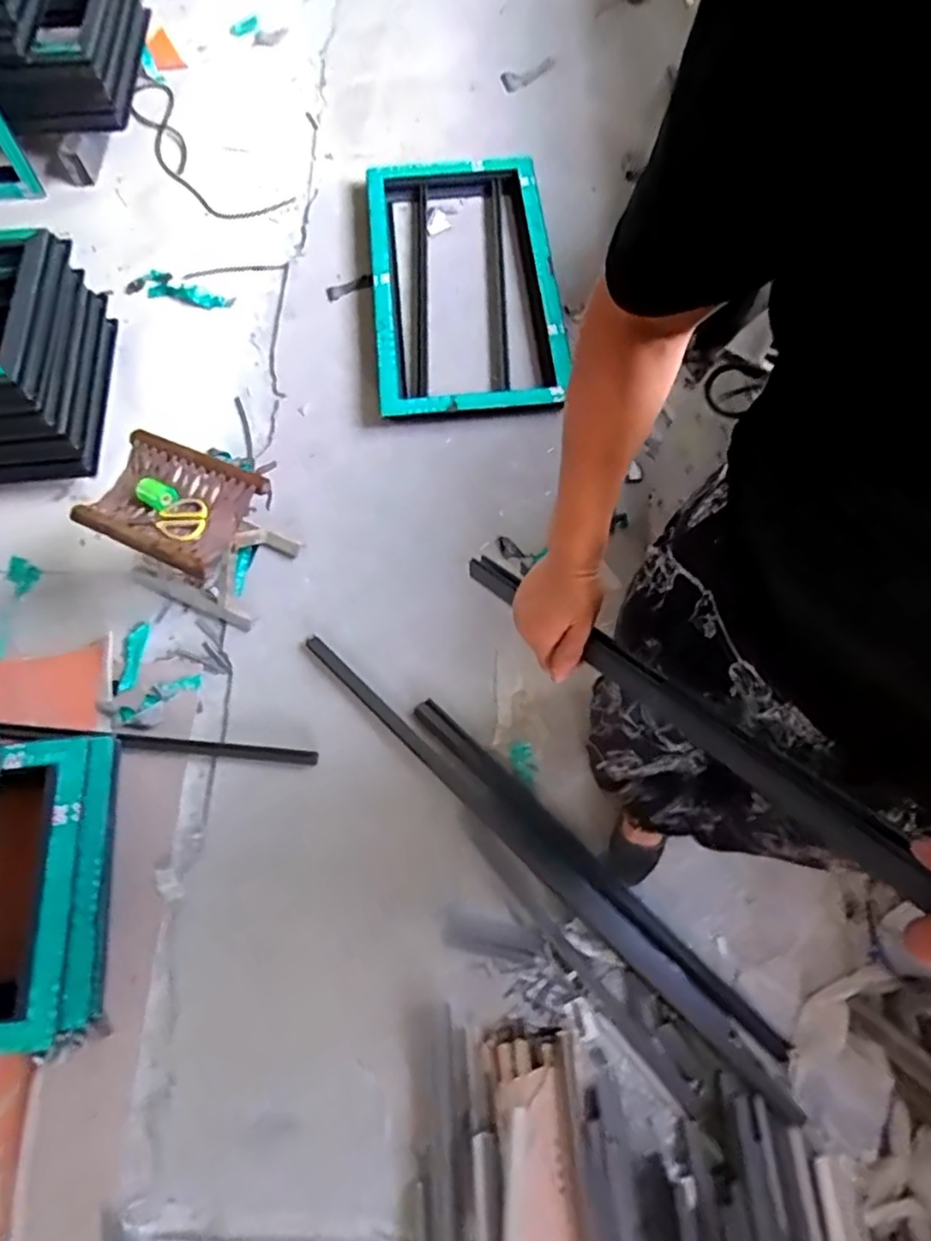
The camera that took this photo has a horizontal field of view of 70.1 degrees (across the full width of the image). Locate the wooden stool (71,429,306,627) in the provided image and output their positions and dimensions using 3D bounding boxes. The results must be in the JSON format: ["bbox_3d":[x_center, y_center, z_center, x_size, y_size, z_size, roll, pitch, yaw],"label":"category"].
[{"bbox_3d":[-0.587,-0.189,1.445,0.336,0.309,0.251,26,70,11],"label":"wooden stool"}]

